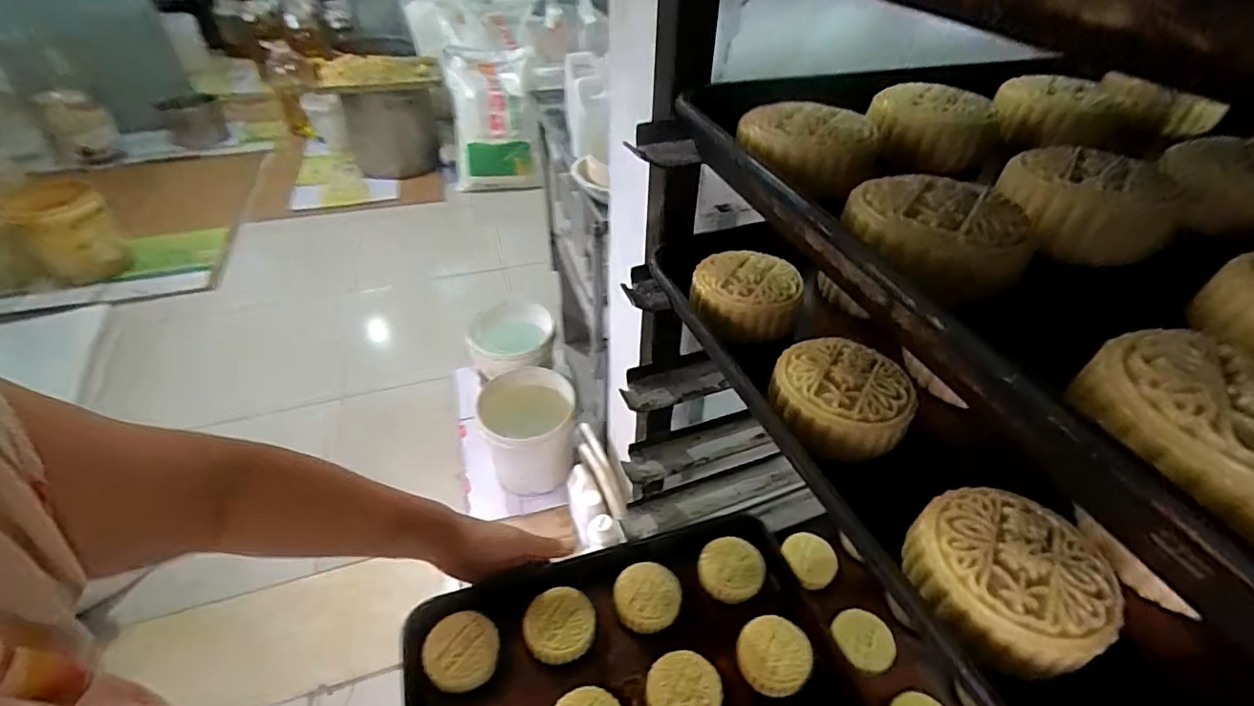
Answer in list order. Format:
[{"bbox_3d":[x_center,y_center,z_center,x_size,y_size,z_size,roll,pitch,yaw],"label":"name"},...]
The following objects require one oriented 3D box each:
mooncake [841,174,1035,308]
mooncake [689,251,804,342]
[{"bbox_3d":[0.117,-0.047,0.215,0.062,0.023,0.062,20,45,18],"label":"mooncake"},{"bbox_3d":[0.074,-0.035,0.347,0.064,0.031,0.064,13,44,11],"label":"mooncake"}]

